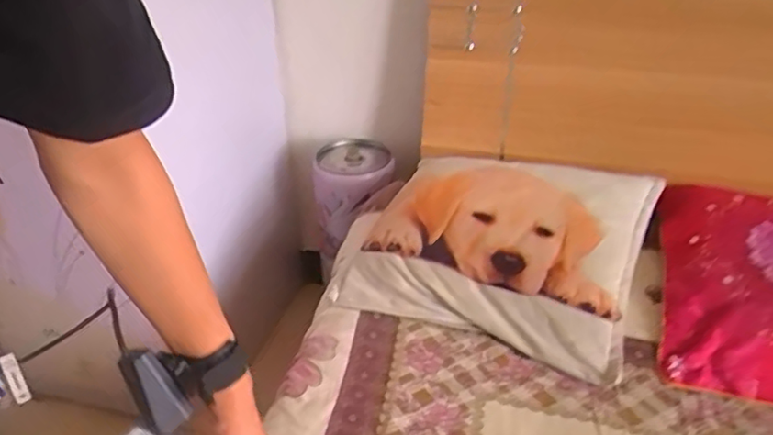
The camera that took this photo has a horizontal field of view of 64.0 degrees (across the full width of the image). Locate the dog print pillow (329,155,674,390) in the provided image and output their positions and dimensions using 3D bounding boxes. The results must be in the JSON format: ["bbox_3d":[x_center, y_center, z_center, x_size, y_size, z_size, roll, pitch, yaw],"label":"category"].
[{"bbox_3d":[0.154,0.030,0.959,0.438,0.135,0.370,16,38,23],"label":"dog print pillow"}]

